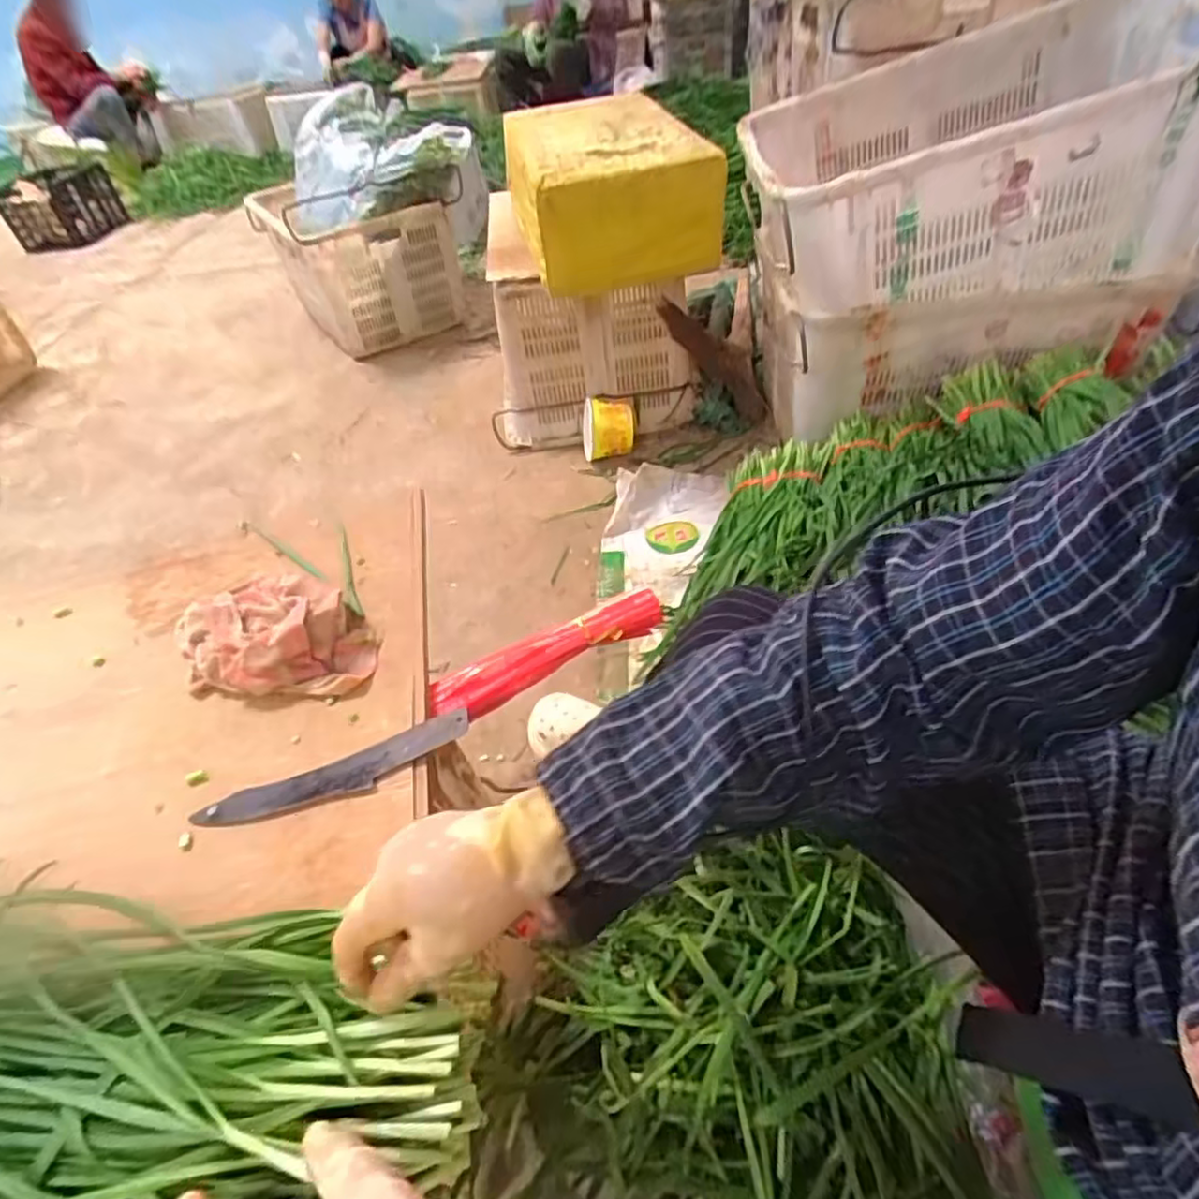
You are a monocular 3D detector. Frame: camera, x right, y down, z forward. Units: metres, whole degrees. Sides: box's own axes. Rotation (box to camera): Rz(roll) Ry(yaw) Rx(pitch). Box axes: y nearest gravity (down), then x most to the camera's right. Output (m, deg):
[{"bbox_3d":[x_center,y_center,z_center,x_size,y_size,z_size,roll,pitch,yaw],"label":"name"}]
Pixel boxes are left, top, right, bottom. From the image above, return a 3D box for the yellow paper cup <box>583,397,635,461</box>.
[{"bbox_3d":[0.020,-0.371,1.478,0.112,0.120,0.111,-7,45,-2],"label":"yellow paper cup"}]

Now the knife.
[{"bbox_3d":[-0.119,0.089,0.585,0.414,0.042,0.075,-32,49,-23],"label":"knife"}]

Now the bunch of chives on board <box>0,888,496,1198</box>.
[{"bbox_3d":[-0.302,0.280,0.372,0.472,0.069,0.260,-7,45,-1],"label":"bunch of chives on board"}]

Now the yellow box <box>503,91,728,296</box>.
[{"bbox_3d":[0.002,-0.816,1.333,0.336,0.185,0.547,-13,44,-5],"label":"yellow box"}]

